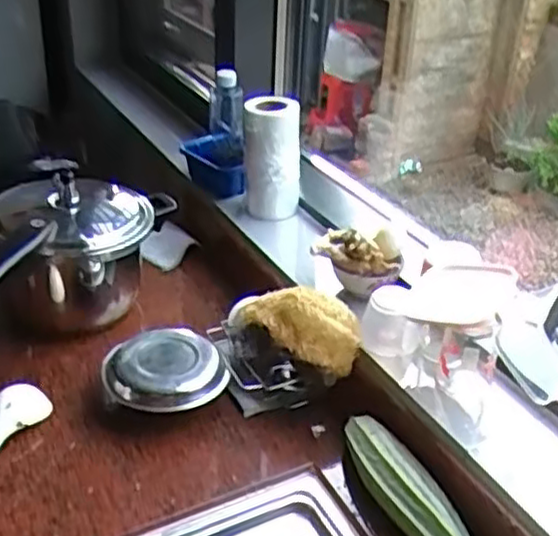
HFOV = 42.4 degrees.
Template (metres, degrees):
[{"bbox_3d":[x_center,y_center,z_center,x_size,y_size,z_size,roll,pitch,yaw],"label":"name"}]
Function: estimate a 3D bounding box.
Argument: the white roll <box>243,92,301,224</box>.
[{"bbox_3d":[-0.012,-0.176,1.151,0.083,0.171,0.086,-3,32,-9],"label":"white roll"}]

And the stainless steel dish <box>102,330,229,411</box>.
[{"bbox_3d":[-0.142,0.134,0.892,0.144,0.061,0.146,-5,32,-13],"label":"stainless steel dish"}]

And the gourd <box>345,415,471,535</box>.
[{"bbox_3d":[0.152,0.257,0.735,0.054,0.058,0.283,-13,35,-24],"label":"gourd"}]

